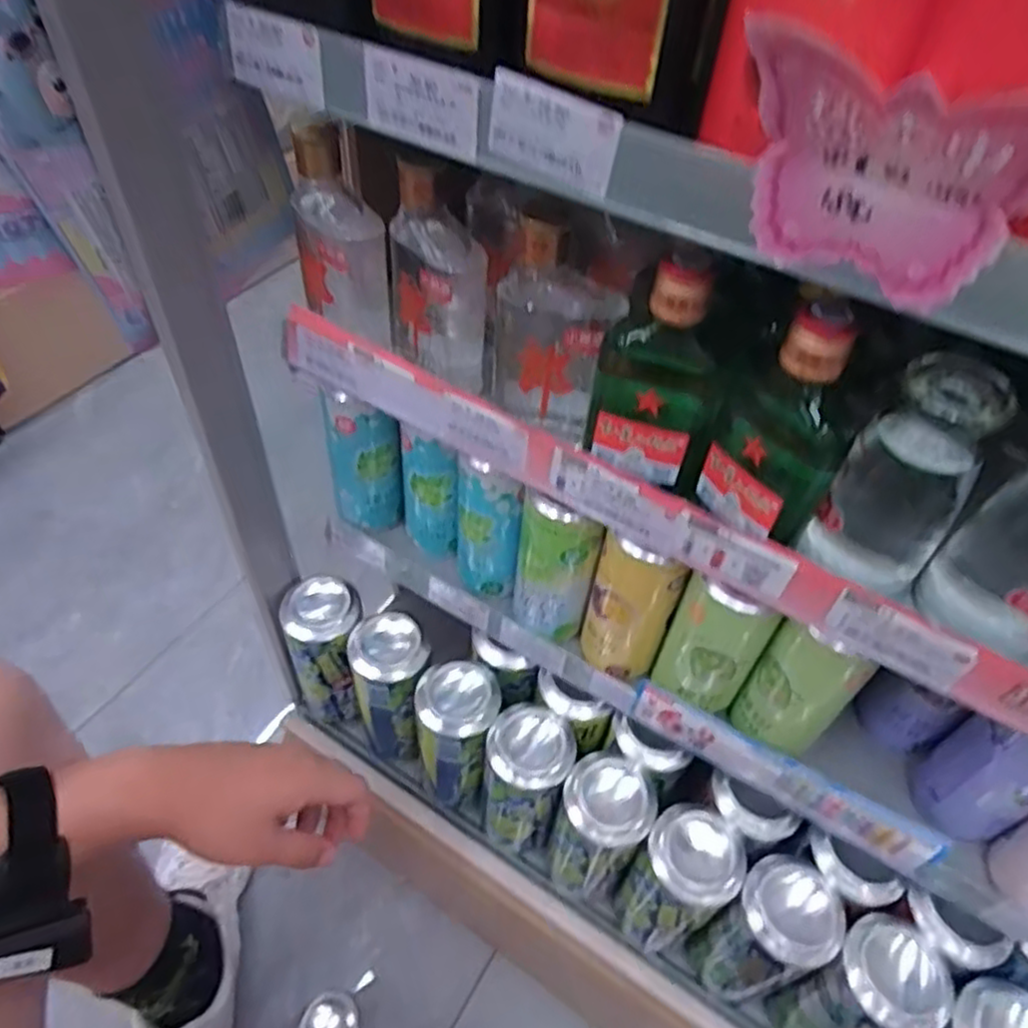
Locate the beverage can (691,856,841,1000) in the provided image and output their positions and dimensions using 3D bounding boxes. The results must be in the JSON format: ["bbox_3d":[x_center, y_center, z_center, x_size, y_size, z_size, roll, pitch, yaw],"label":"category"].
[{"bbox_3d":[0.178,0.294,0.519,0.060,0.164,0.065,2,49,-2],"label":"beverage can"}]

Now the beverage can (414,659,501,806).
[{"bbox_3d":[-0.047,0.181,0.600,0.062,0.163,0.062,2,49,-2],"label":"beverage can"}]

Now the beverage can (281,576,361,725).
[{"bbox_3d":[-0.167,0.127,0.657,0.057,0.160,0.058,2,49,-2],"label":"beverage can"}]

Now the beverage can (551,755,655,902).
[{"bbox_3d":[0.063,0.240,0.558,0.064,0.173,0.066,2,49,-2],"label":"beverage can"}]

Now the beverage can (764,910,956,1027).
[{"bbox_3d":[0.233,0.328,0.503,0.070,0.160,0.065,2,49,-2],"label":"beverage can"}]

